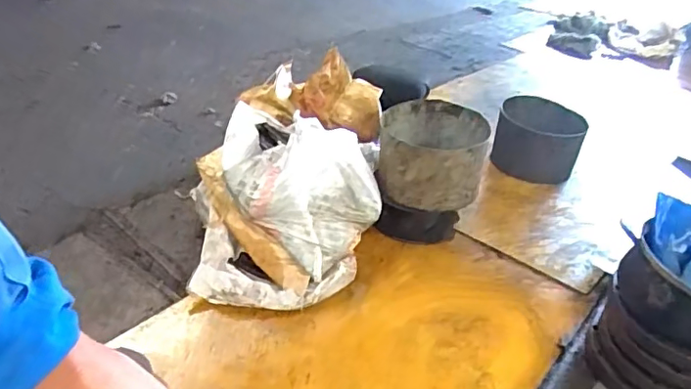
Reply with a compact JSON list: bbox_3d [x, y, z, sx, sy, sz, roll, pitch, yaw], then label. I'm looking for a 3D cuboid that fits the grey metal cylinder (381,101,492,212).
[{"bbox_3d":[0.230,-0.107,1.477,0.280,0.197,0.269,6,32,-1],"label":"grey metal cylinder"}]

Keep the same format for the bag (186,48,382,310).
[{"bbox_3d":[-0.135,-0.046,1.371,0.465,0.337,0.557,3,32,-4],"label":"bag"}]

